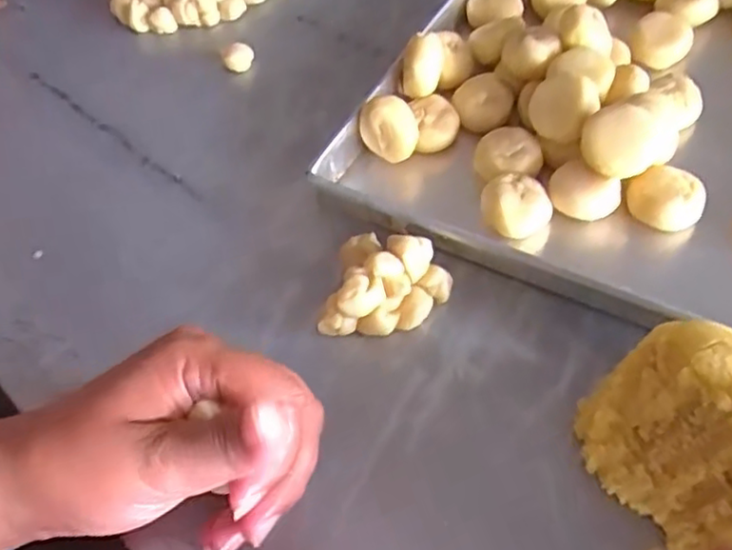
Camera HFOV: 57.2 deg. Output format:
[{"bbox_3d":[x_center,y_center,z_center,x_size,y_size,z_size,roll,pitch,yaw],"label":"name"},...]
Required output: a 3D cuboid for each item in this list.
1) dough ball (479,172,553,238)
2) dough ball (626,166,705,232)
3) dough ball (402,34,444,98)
[{"bbox_3d":[0.085,-0.038,0.384,0.037,0.029,0.031,-19,52,-9],"label":"dough ball"},{"bbox_3d":[0.167,-0.041,0.377,0.039,0.033,0.030,20,55,20],"label":"dough ball"},{"bbox_3d":[0.036,-0.135,0.431,0.026,0.033,0.026,-3,52,4],"label":"dough ball"}]

